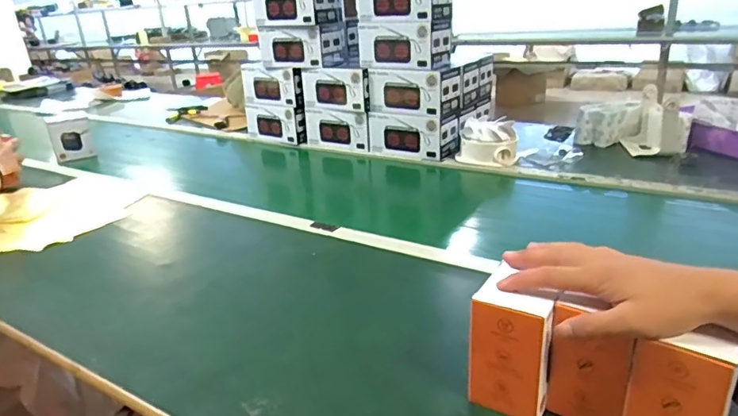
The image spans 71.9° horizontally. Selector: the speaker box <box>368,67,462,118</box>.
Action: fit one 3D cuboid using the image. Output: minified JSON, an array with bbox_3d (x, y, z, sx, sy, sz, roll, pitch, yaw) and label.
[{"bbox_3d":[0.107,-0.279,1.194,0.186,0.097,0.112,13,27,35],"label":"speaker box"}]

